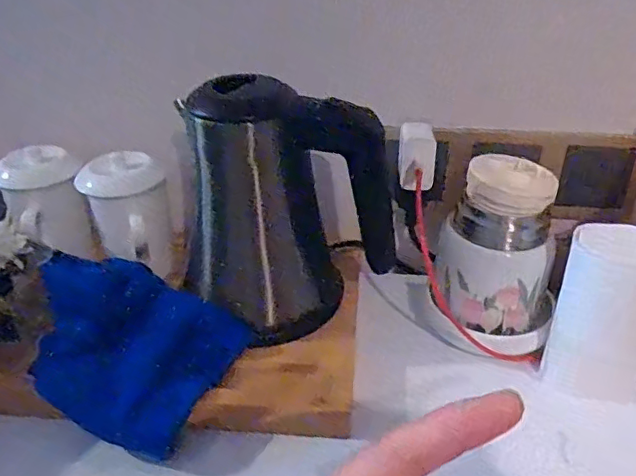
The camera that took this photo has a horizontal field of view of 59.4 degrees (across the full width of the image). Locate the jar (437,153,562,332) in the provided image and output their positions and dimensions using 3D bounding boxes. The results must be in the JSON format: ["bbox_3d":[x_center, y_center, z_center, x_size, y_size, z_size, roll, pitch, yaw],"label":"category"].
[{"bbox_3d":[0.153,0.003,0.485,0.088,0.127,0.084,0,32,0],"label":"jar"}]

